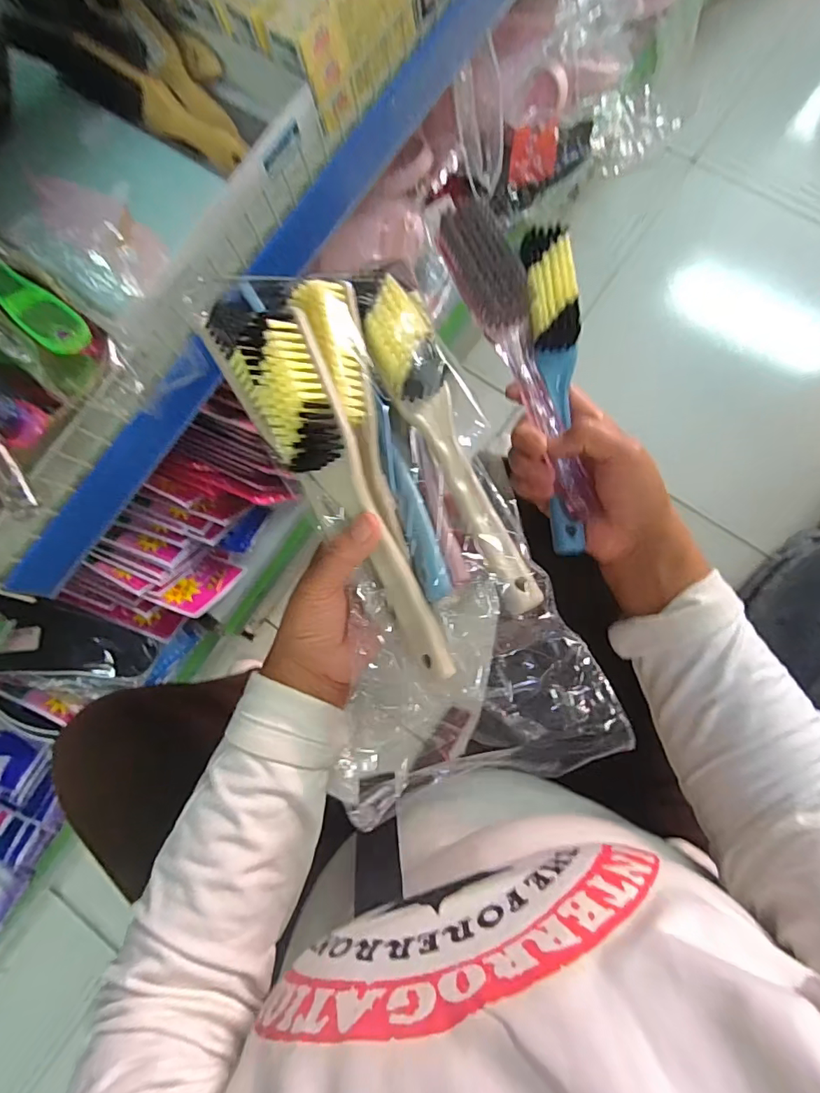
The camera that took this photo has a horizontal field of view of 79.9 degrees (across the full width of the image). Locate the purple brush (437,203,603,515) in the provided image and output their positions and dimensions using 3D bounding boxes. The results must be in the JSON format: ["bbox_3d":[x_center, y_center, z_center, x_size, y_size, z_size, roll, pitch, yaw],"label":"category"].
[{"bbox_3d":[0.081,-0.128,0.342,0.037,0.026,0.228,-24,93,1],"label":"purple brush"}]

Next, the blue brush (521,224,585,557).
[{"bbox_3d":[0.105,-0.111,0.350,0.035,0.022,0.233,-4,93,3],"label":"blue brush"}]

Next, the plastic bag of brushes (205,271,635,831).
[{"bbox_3d":[-0.008,-0.008,0.294,0.159,0.059,0.308,-21,92,1],"label":"plastic bag of brushes"}]

